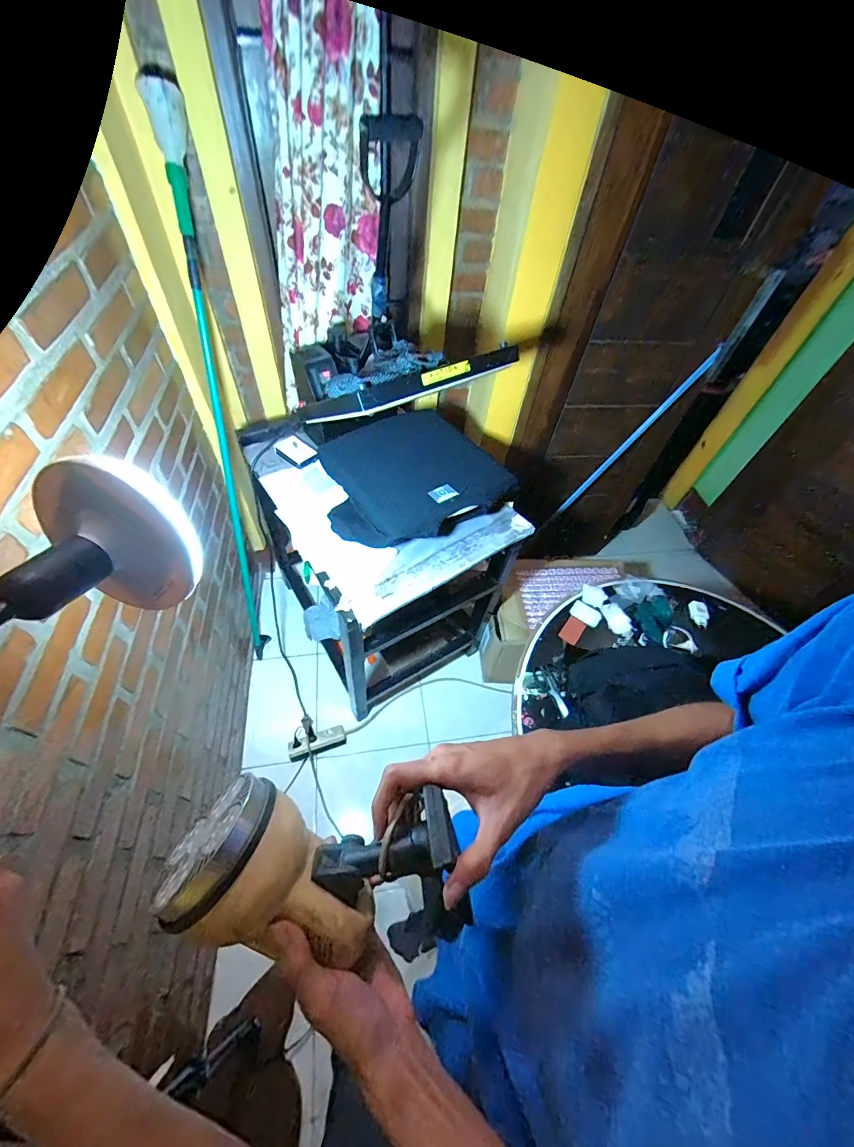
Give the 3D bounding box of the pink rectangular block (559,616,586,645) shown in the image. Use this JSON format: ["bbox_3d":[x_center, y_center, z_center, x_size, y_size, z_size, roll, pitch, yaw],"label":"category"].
[{"bbox_3d":[0.423,0.165,1.171,0.053,0.008,0.091,34,58,18],"label":"pink rectangular block"}]

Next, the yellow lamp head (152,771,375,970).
[{"bbox_3d":[-0.115,0.236,0.311,0.147,0.092,0.091,48,48,-19],"label":"yellow lamp head"}]

